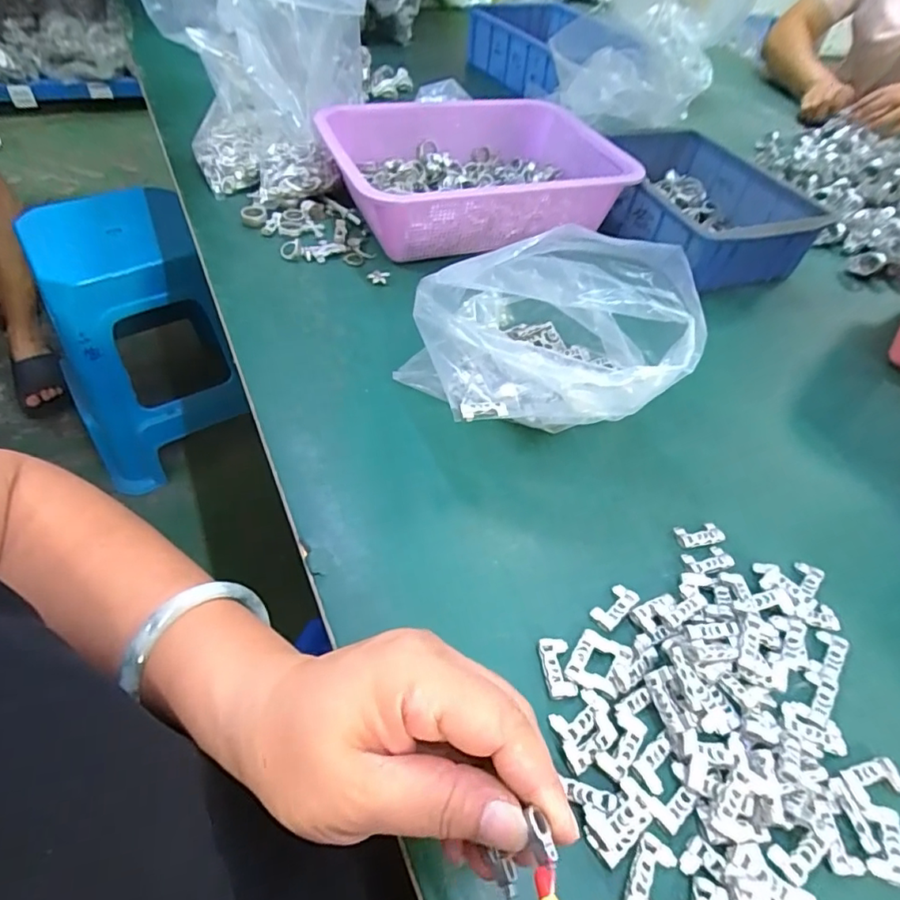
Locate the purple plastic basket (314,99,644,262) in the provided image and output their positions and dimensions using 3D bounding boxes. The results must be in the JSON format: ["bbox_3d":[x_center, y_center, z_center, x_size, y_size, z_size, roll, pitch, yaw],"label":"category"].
[{"bbox_3d":[0.025,-0.303,0.594,0.321,0.082,0.226,-16,53,-19],"label":"purple plastic basket"}]

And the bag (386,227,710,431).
[{"bbox_3d":[0.059,-0.086,0.384,0.184,0.129,0.153,4,49,-3],"label":"bag"}]

